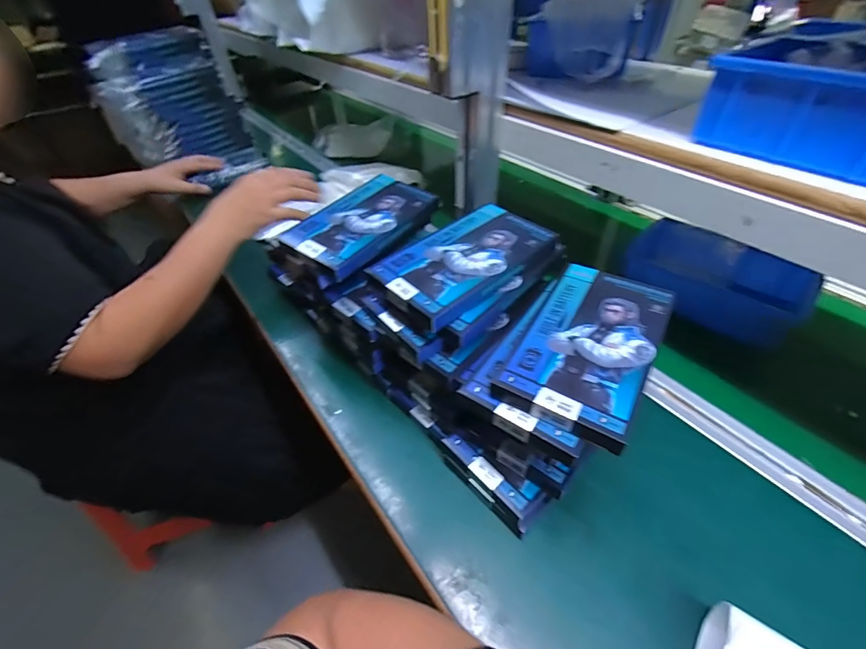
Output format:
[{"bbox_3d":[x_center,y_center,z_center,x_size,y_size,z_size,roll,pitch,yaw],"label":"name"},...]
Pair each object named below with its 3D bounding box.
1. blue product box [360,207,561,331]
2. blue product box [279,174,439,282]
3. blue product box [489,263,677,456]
[{"bbox_3d":[0.029,-0.063,0.373,0.164,0.020,0.094,-32,51,-27],"label":"blue product box"},{"bbox_3d":[-0.077,-0.114,0.443,0.098,0.029,0.161,29,52,28],"label":"blue product box"},{"bbox_3d":[0.126,0.013,0.314,0.092,0.019,0.162,24,50,24],"label":"blue product box"}]

